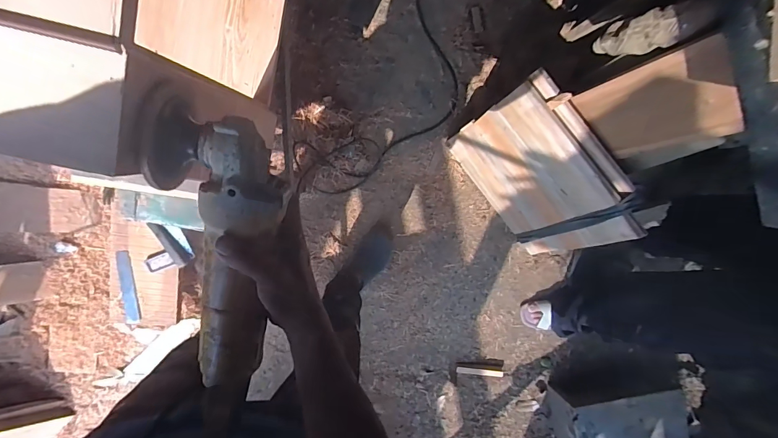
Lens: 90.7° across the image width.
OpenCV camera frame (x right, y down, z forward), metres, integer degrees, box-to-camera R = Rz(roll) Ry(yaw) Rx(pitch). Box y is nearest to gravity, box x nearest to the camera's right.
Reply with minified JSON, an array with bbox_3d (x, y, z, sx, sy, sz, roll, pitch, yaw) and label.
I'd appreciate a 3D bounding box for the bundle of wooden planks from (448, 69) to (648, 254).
[{"bbox_3d":[0.383,-0.104,1.017,0.060,0.401,0.442,-41,98,-24],"label":"bundle of wooden planks"}]

